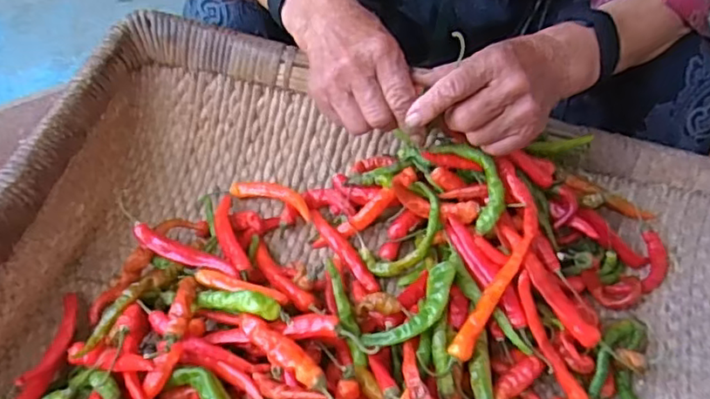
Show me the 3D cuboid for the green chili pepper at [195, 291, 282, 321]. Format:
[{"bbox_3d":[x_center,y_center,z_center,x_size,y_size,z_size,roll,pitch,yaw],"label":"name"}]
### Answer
[{"bbox_3d":[-0.088,0.077,0.458,0.069,0.014,0.015,3,46,21],"label":"green chili pepper"}]

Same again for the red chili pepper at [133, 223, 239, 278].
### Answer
[{"bbox_3d":[-0.142,0.045,0.517,0.105,0.011,0.015,21,51,17],"label":"red chili pepper"}]

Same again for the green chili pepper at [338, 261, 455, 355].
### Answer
[{"bbox_3d":[0.041,0.088,0.462,0.102,0.029,0.035,-34,56,-27],"label":"green chili pepper"}]

